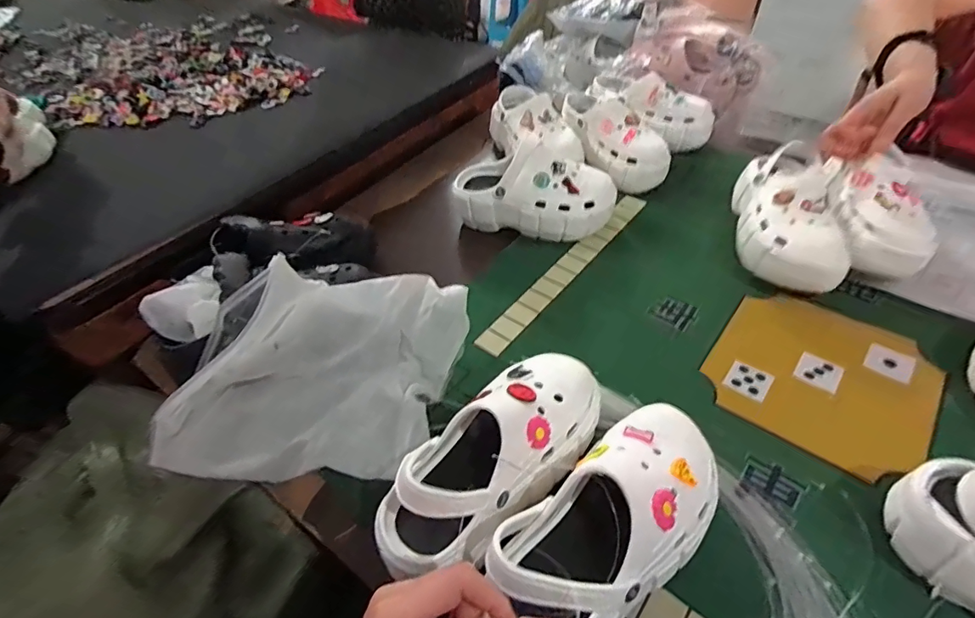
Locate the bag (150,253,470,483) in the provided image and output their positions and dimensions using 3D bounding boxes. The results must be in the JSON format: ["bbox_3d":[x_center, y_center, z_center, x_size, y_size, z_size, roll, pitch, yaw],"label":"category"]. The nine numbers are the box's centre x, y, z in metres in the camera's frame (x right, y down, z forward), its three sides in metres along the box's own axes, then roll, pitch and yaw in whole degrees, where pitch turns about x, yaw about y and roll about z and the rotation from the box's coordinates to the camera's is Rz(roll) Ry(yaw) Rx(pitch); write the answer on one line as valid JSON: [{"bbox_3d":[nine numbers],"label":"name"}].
[{"bbox_3d":[-0.200,0.054,0.516,0.333,0.168,0.213,2,47,6],"label":"bag"}]

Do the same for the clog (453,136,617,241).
[{"bbox_3d":[0.070,-0.185,0.746,0.248,0.113,0.090,10,48,13],"label":"clog"}]

